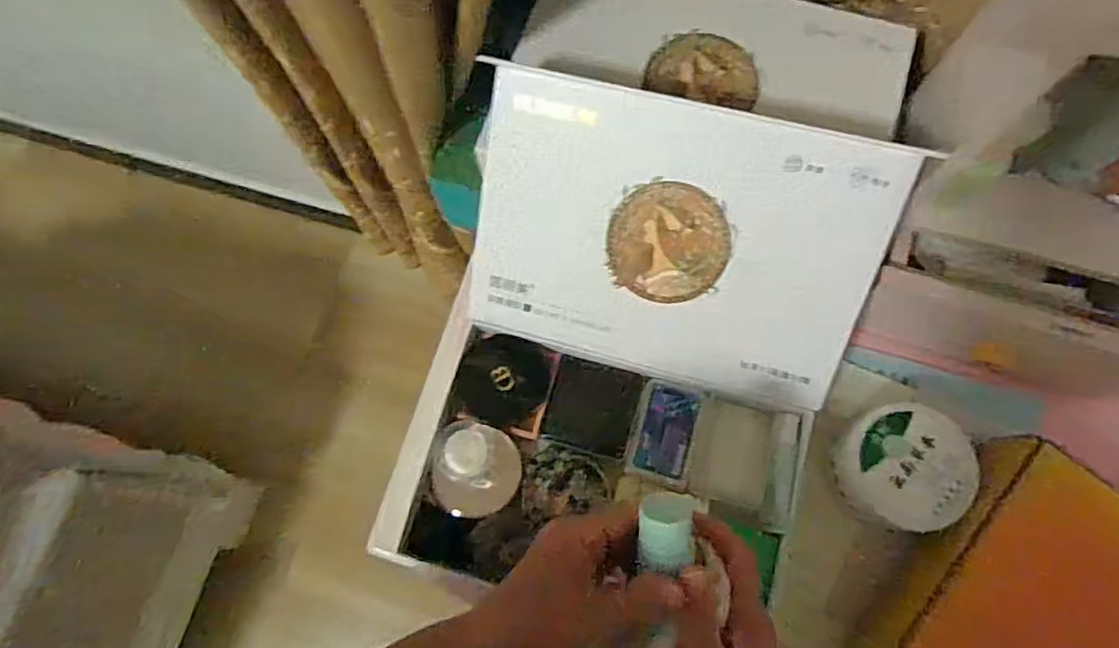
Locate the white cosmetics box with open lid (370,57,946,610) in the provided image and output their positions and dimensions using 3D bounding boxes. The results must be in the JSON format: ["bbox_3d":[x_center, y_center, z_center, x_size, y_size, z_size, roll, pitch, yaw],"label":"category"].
[{"bbox_3d":[0.048,0.031,0.476,0.291,0.188,0.326,17,69,8],"label":"white cosmetics box with open lid"}]

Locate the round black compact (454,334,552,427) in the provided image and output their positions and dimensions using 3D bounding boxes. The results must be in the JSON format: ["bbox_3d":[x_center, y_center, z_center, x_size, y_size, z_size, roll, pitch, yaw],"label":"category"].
[{"bbox_3d":[-0.047,0.046,0.544,0.073,0.016,0.070,14,69,7],"label":"round black compact"}]

